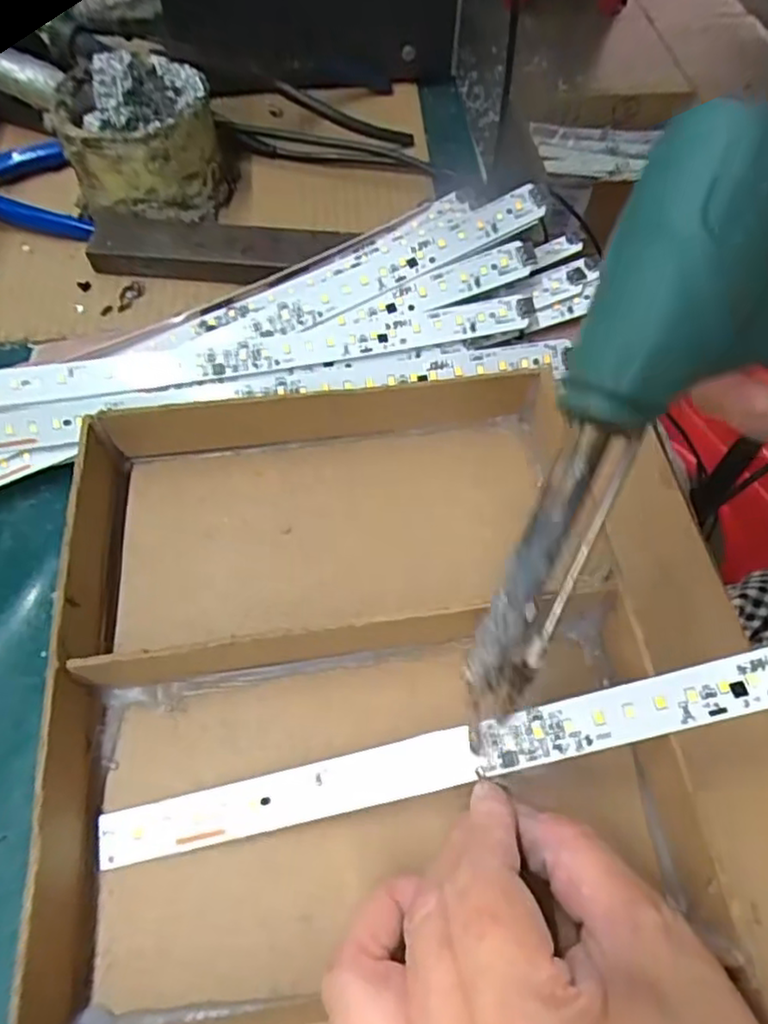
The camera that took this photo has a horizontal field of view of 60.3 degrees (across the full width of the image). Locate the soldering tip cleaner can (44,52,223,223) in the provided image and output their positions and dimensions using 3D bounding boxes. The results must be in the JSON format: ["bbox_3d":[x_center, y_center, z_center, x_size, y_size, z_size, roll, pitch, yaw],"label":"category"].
[{"bbox_3d":[-0.134,-0.210,0.366,0.083,0.074,0.080,-16,62,-10],"label":"soldering tip cleaner can"}]

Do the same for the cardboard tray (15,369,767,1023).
[{"bbox_3d":[0.014,0.061,0.245,0.259,0.048,0.247,-8,61,-6],"label":"cardboard tray"}]

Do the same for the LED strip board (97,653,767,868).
[{"bbox_3d":[0.040,0.075,0.215,0.280,0.010,0.016,-16,61,6],"label":"LED strip board"}]

